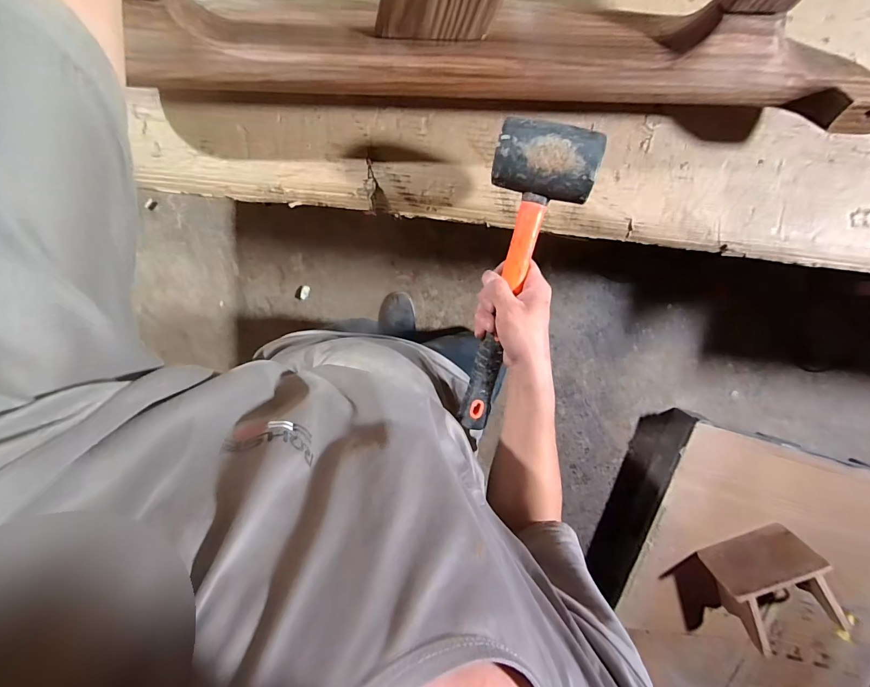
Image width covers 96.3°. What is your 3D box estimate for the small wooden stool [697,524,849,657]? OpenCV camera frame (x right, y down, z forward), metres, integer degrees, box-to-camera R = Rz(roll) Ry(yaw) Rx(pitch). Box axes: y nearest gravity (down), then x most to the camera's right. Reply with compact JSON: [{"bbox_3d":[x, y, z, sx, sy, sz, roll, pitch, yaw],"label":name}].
[{"bbox_3d":[1.114,0.797,1.283,0.298,0.184,0.270,-26,98,5],"label":"small wooden stool"}]

